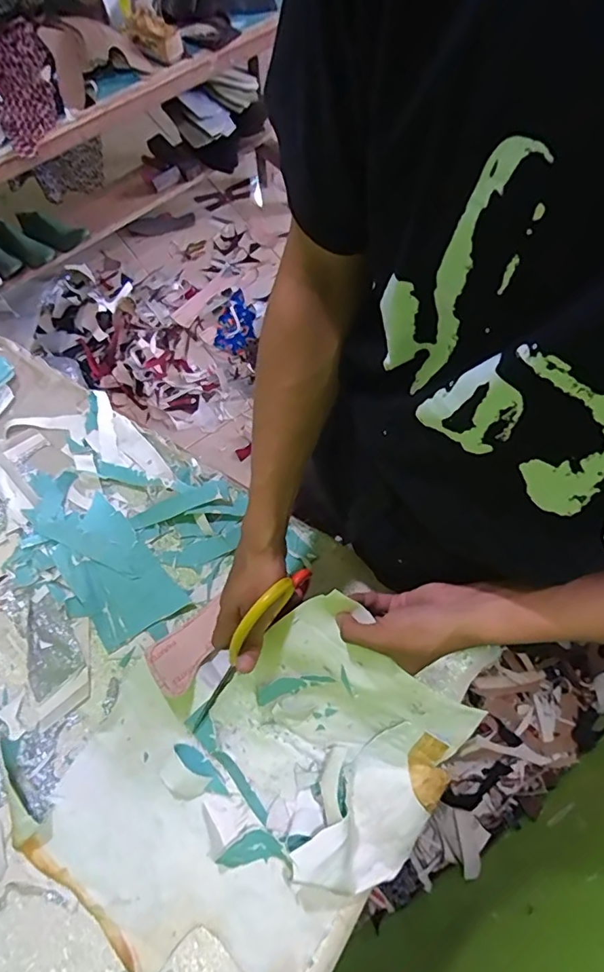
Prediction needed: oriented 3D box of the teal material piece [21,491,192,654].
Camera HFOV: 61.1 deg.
[{"bbox_3d":[-0.250,0.086,0.640,0.105,0.023,0.212,-35,72,-10],"label":"teal material piece"}]

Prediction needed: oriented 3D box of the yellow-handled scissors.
[{"bbox_3d":[-0.057,0.172,0.530,0.020,0.107,0.209,34,115,14],"label":"yellow-handled scissors"}]

